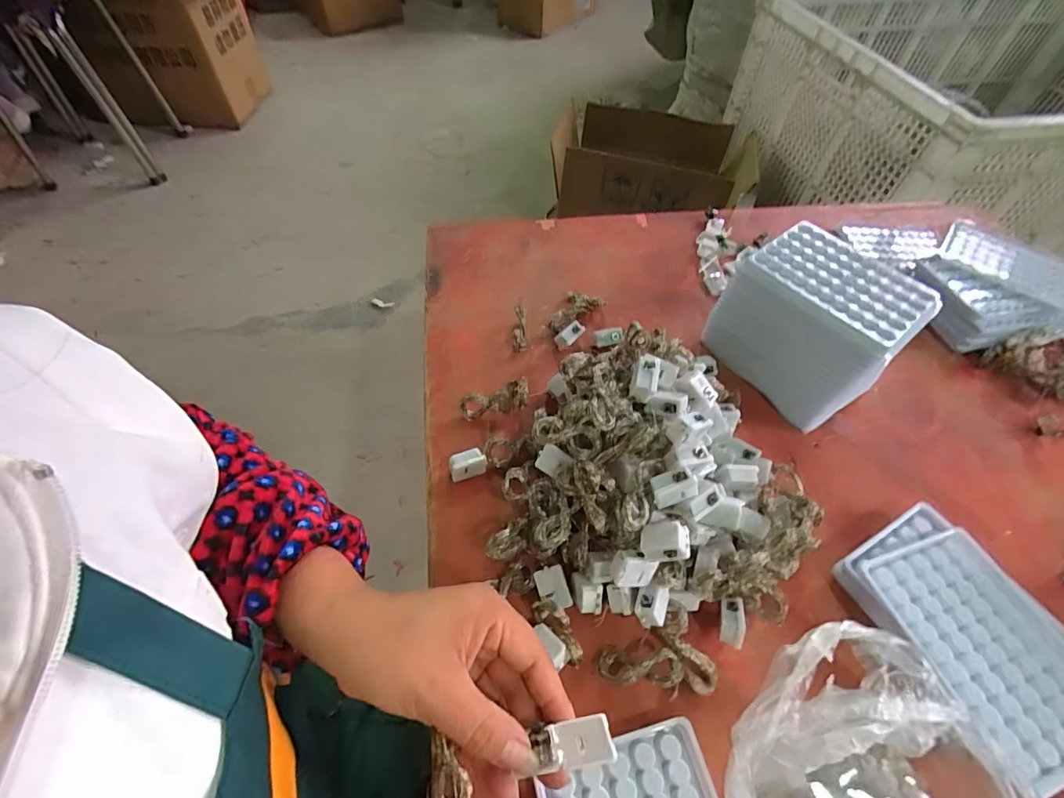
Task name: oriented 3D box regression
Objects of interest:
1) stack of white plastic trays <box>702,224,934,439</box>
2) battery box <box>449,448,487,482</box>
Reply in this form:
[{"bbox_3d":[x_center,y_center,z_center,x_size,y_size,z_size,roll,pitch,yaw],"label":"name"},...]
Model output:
[{"bbox_3d":[0.239,-0.062,0.419,0.095,0.106,0.129,-31,61,-22],"label":"stack of white plastic trays"},{"bbox_3d":[-0.049,0.051,0.373,0.027,0.022,0.014,-17,57,-15],"label":"battery box"}]

